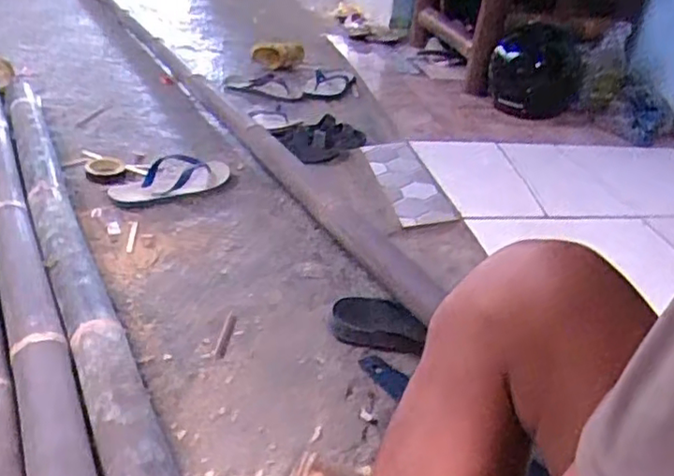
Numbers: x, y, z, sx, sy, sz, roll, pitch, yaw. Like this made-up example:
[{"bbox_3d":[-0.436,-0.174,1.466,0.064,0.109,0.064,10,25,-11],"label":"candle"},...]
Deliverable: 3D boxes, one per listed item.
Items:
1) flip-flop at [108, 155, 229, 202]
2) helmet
[{"bbox_3d":[-0.359,-0.130,1.366,0.266,0.046,0.126,-10,34,-26],"label":"flip-flop"},{"bbox_3d":[0.568,-0.470,1.827,0.258,0.221,0.259,13,31,10],"label":"helmet"}]

